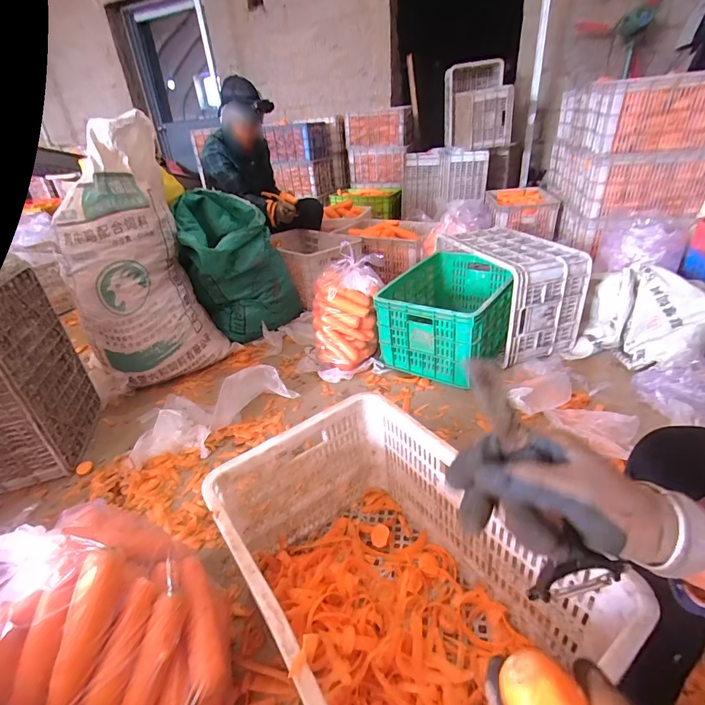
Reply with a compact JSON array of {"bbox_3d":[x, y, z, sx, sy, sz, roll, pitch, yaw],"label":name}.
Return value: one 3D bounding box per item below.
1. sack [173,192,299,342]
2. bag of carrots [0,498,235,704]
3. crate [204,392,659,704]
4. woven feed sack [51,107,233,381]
[{"bbox_3d":[-0.443,-0.335,1.526,0.377,0.487,0.338,-15,32,-18],"label":"sack"},{"bbox_3d":[-0.352,0.387,0.562,0.343,0.243,0.243,3,31,13],"label":"bag of carrots"},{"bbox_3d":[0.050,0.348,0.595,0.350,0.269,0.507,-23,35,-28],"label":"crate"},{"bbox_3d":[-0.687,-0.264,1.257,0.392,0.767,0.209,-21,34,-25],"label":"woven feed sack"}]

